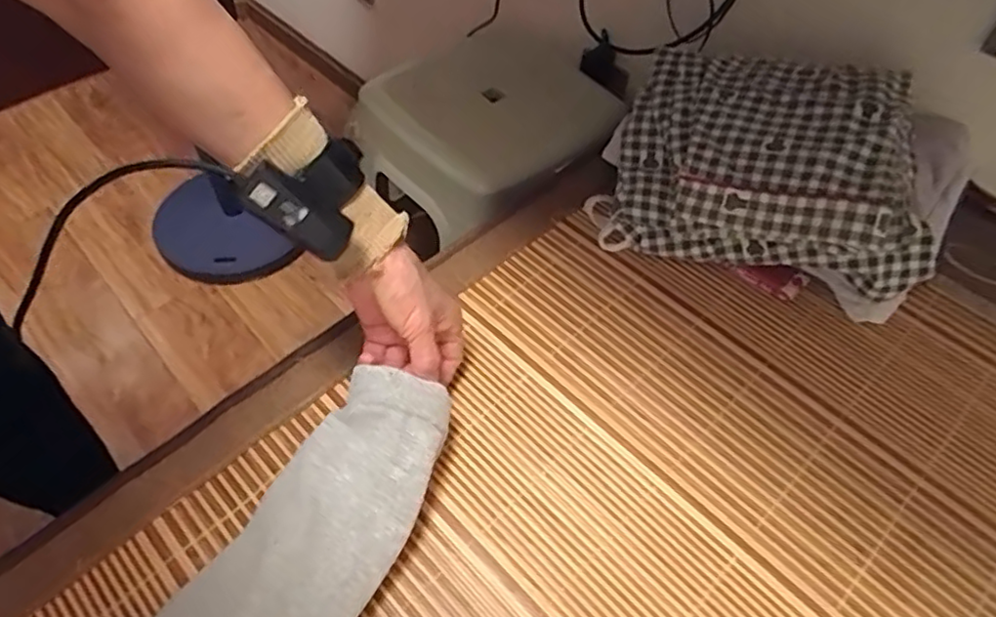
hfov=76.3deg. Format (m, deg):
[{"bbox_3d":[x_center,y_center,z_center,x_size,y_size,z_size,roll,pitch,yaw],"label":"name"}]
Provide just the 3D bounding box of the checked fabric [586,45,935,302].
[{"bbox_3d":[0.257,-0.127,0.606,0.287,0.158,0.183,22,56,13],"label":"checked fabric"}]

